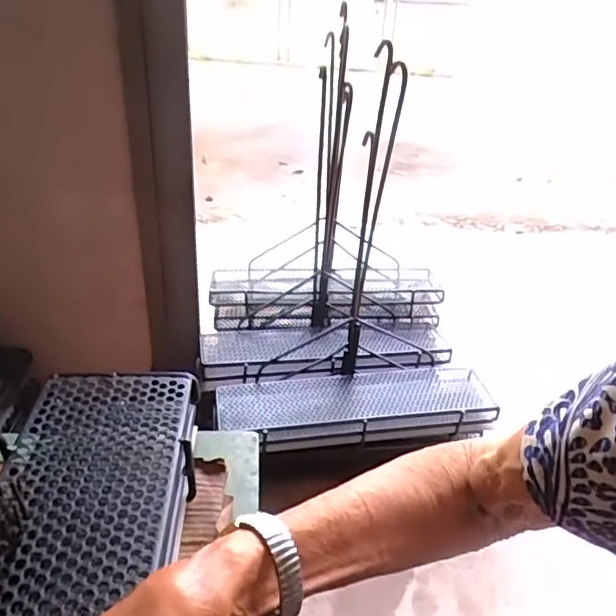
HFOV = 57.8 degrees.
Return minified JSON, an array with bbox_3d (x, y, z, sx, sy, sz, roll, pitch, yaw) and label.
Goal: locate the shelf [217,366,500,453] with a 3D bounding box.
[{"bbox_3d":[0.107,0.226,1.278,0.604,0.088,0.183,-3,34,-10],"label":"shelf"}]

